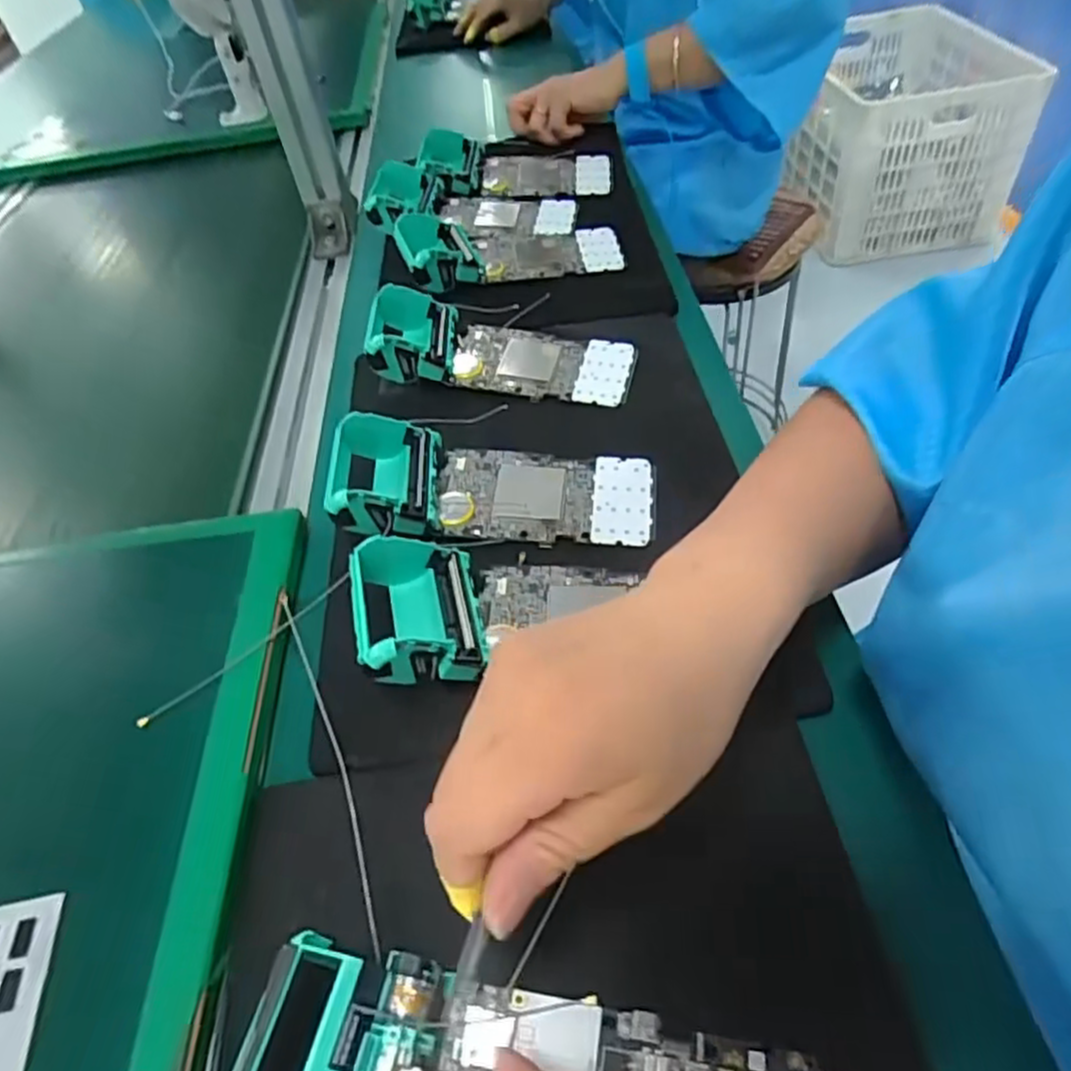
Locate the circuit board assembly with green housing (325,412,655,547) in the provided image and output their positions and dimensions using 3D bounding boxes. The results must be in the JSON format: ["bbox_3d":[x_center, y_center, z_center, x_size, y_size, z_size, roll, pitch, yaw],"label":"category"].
[{"bbox_3d":[-0.028,-0.037,0.409,0.194,0.041,0.073,-1,48,5],"label":"circuit board assembly with green housing"}]

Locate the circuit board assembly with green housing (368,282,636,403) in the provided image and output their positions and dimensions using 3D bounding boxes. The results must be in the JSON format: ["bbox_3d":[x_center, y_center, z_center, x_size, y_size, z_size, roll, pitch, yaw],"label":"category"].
[{"bbox_3d":[-0.028,-0.142,0.507,0.193,0.041,0.078,2,49,10],"label":"circuit board assembly with green housing"}]

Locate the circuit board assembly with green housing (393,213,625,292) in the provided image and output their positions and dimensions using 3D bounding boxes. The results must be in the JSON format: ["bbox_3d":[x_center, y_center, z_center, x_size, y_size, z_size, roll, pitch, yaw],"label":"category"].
[{"bbox_3d":[-0.022,-0.258,0.605,0.187,0.042,0.077,-13,48,-4],"label":"circuit board assembly with green housing"}]

